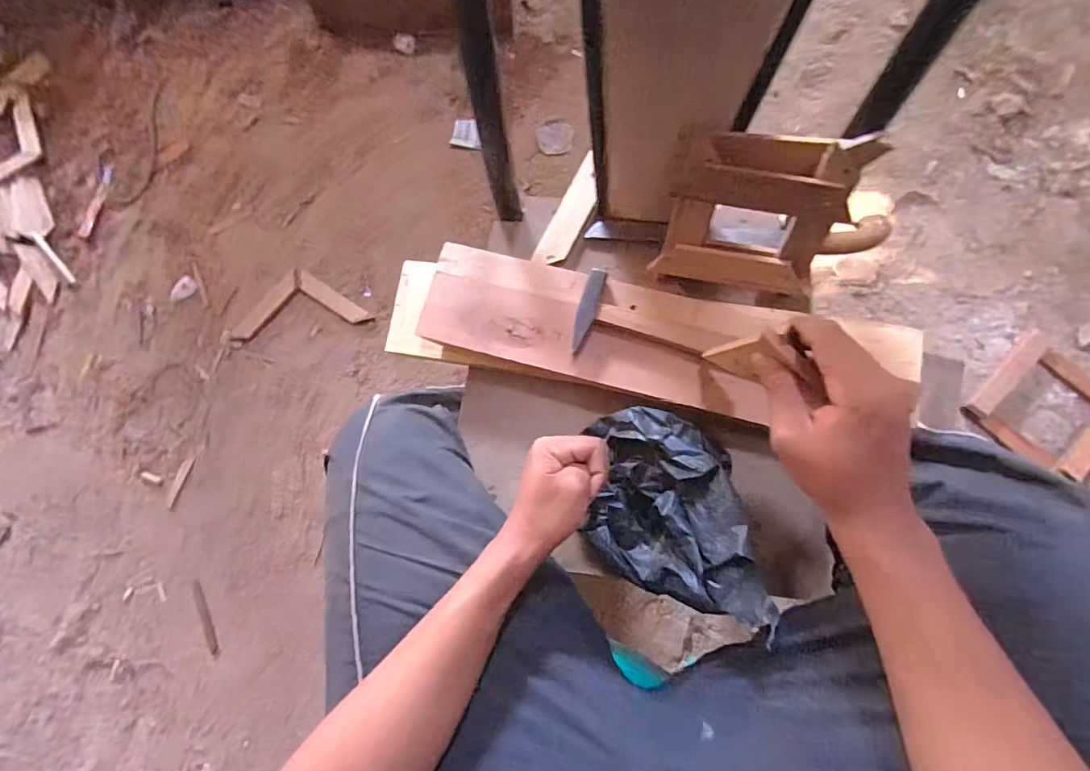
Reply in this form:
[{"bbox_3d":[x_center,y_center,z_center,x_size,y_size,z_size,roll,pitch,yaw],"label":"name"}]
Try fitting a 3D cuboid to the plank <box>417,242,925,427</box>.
[{"bbox_3d":[0.122,-0.046,0.525,0.504,0.025,0.122,12,82,4],"label":"plank"}]

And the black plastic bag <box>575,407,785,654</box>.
[{"bbox_3d":[0.124,0.115,0.480,0.164,0.057,0.188,-13,69,37],"label":"black plastic bag"}]

